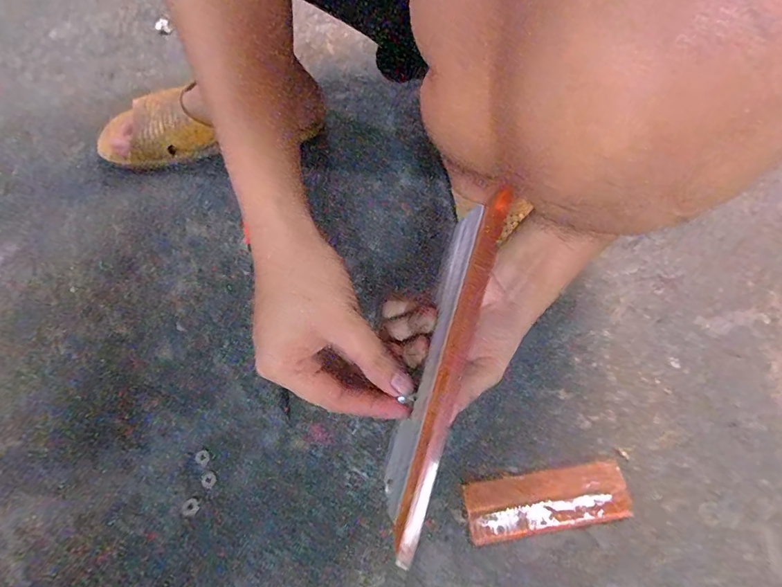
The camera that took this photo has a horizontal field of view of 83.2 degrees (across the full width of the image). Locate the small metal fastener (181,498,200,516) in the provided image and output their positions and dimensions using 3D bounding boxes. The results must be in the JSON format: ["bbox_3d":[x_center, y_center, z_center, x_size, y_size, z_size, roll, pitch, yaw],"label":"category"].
[{"bbox_3d":[-0.169,0.180,0.372,0.013,0.004,0.014,3,60,-6],"label":"small metal fastener"}]

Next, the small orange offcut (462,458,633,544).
[{"bbox_3d":[0.135,0.180,0.385,0.141,0.010,0.046,-7,64,-7],"label":"small orange offcut"}]

